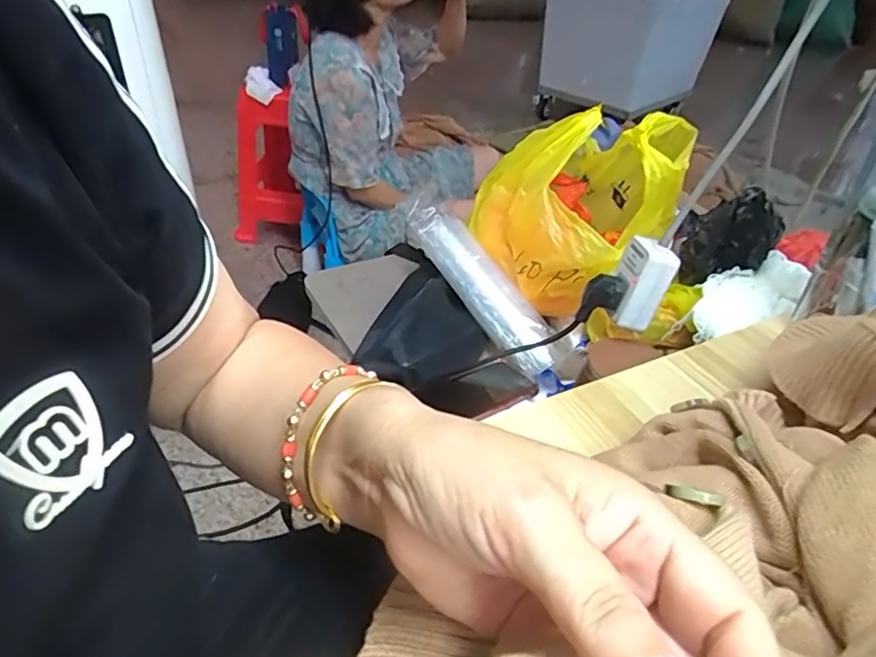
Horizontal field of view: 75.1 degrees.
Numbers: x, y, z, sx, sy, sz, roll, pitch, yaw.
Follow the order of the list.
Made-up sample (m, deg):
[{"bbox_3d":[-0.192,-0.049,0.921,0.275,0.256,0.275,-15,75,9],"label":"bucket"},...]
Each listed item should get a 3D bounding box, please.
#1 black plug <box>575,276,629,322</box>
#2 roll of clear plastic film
[{"bbox_3d":[0.176,-0.029,0.613,0.042,0.062,0.020,19,40,16],"label":"black plug"},{"bbox_3d":[0.056,-0.074,0.799,0.074,0.073,0.328,-20,59,-29],"label":"roll of clear plastic film"}]

